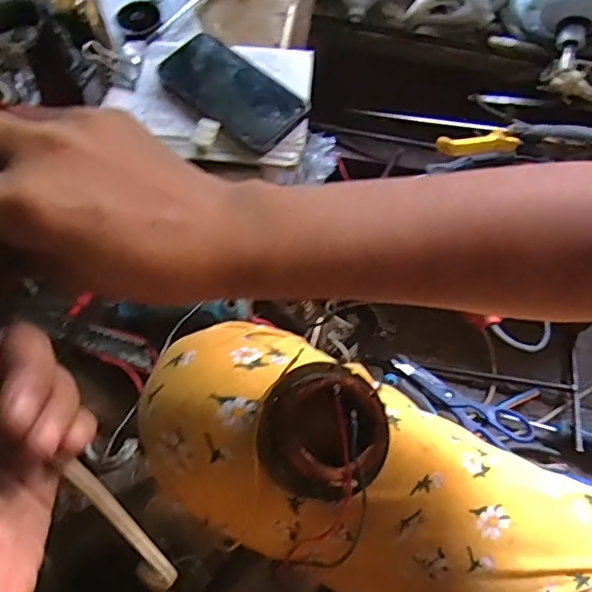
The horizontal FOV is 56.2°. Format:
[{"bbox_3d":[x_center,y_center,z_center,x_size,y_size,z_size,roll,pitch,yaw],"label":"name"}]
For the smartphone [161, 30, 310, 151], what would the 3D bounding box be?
[{"bbox_3d":[-0.069,-0.219,0.588,0.158,0.015,0.077,40,73,17],"label":"smartphone"}]

